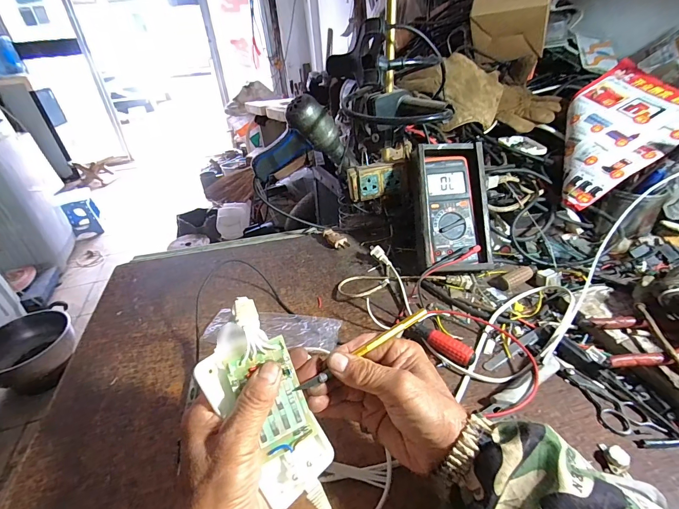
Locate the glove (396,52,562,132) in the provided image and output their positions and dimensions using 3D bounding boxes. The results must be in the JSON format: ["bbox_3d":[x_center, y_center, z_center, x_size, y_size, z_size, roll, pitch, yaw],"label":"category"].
[{"bbox_3d":[0.286,-0.340,0.740,0.319,0.115,0.191,-12,35,-11],"label":"glove"}]

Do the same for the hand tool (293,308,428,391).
[{"bbox_3d":[0.023,0.083,0.307,0.135,0.007,0.008,-27,40,-18],"label":"hand tool"}]

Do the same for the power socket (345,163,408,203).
[{"bbox_3d":[0.068,-0.129,0.612,0.105,0.054,0.024,-12,35,-11],"label":"power socket"}]

